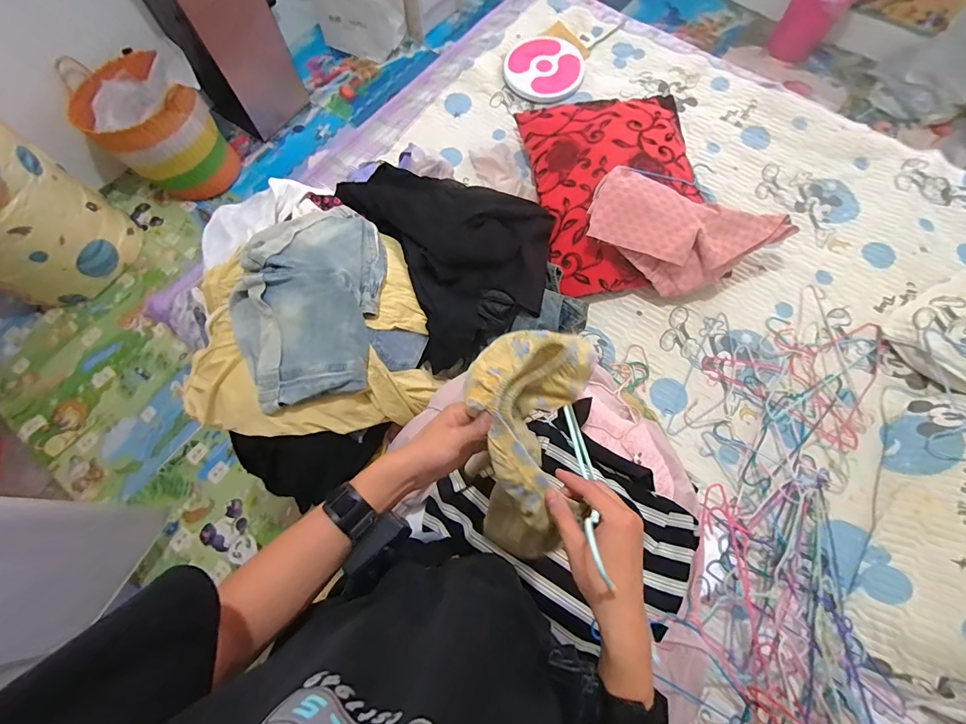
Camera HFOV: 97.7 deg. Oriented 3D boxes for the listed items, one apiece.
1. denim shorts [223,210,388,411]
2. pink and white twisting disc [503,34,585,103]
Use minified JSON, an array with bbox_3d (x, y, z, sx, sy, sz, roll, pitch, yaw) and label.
[{"bbox_3d":[-0.344,-0.134,0.818,0.278,0.070,0.446,5,71,3],"label":"denim shorts"},{"bbox_3d":[0.207,-0.972,1.392,0.251,0.036,0.272,0,71,1],"label":"pink and white twisting disc"}]

